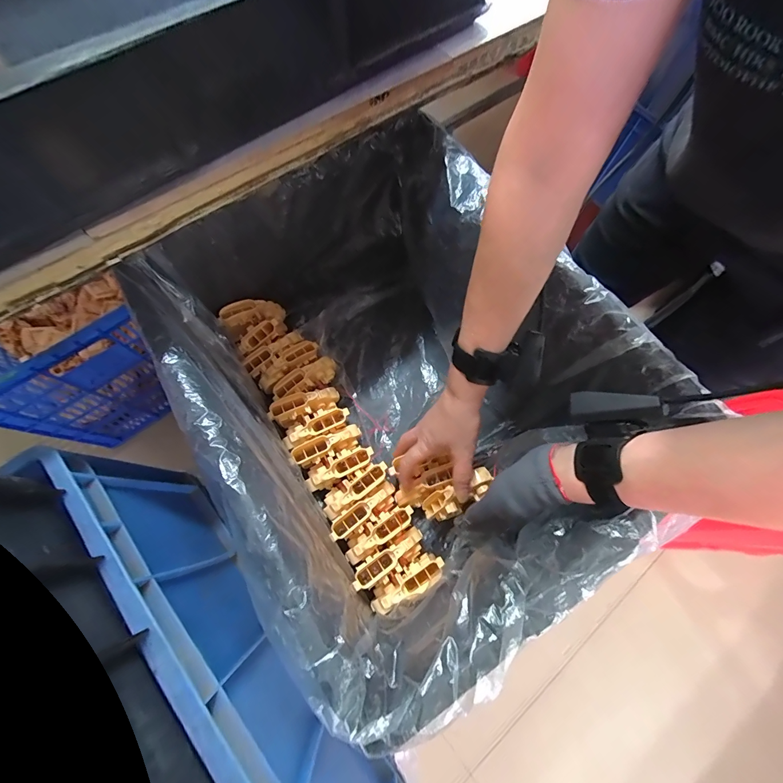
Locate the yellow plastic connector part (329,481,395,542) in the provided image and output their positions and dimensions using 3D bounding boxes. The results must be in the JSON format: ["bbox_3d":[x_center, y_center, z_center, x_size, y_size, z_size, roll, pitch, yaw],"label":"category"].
[{"bbox_3d":[-0.038,0.159,0.454,0.101,0.036,0.024,-36,76,-12],"label":"yellow plastic connector part"}]

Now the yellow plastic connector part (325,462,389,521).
[{"bbox_3d":[-0.049,0.132,0.461,0.100,0.032,0.032,-32,75,-11],"label":"yellow plastic connector part"}]

